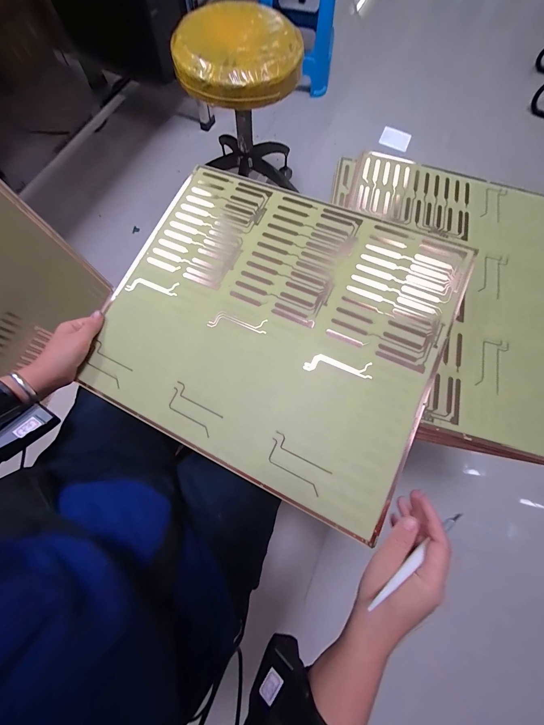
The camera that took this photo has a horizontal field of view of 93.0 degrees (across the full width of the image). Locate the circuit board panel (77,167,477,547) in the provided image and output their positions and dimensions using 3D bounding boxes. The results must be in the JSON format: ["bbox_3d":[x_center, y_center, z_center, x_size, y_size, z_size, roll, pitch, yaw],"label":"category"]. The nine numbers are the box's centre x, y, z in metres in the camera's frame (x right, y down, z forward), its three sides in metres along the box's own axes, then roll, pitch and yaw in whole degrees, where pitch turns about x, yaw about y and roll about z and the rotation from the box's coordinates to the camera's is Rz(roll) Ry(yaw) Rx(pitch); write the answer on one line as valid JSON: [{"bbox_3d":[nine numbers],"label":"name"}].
[{"bbox_3d":[-0.006,-0.069,0.386,0.479,0.012,0.422,24,80,12],"label":"circuit board panel"}]

